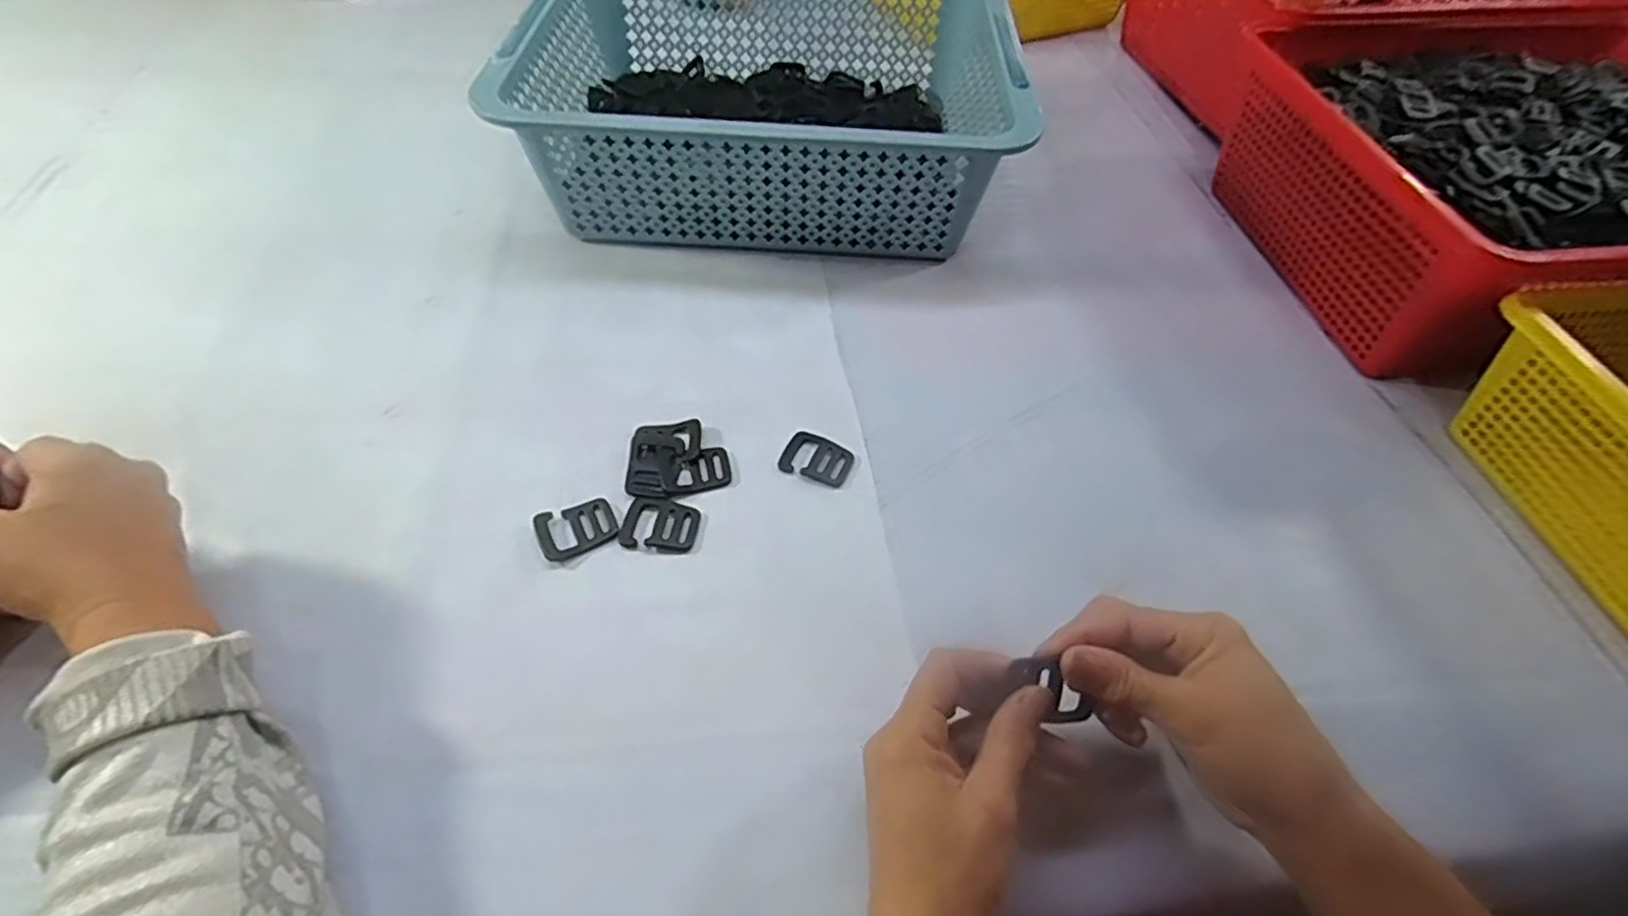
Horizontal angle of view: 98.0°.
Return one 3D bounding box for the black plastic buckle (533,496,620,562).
[{"bbox_3d":[-0.138,0.040,0.409,0.044,0.006,0.033,-23,58,-19],"label":"black plastic buckle"}]

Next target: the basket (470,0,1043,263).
[{"bbox_3d":[-0.038,-0.293,0.600,0.376,0.121,0.278,3,51,0],"label":"basket"}]

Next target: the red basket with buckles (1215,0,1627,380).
[{"bbox_3d":[0.553,-0.209,0.550,0.389,0.135,0.314,-7,52,-7],"label":"red basket with buckles"}]

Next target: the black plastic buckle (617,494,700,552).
[{"bbox_3d":[-0.090,0.038,0.413,0.045,0.004,0.034,6,53,2],"label":"black plastic buckle"}]

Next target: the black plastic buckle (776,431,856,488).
[{"bbox_3d":[0.002,-0.001,0.449,0.045,0.005,0.034,16,54,10],"label":"black plastic buckle"}]

